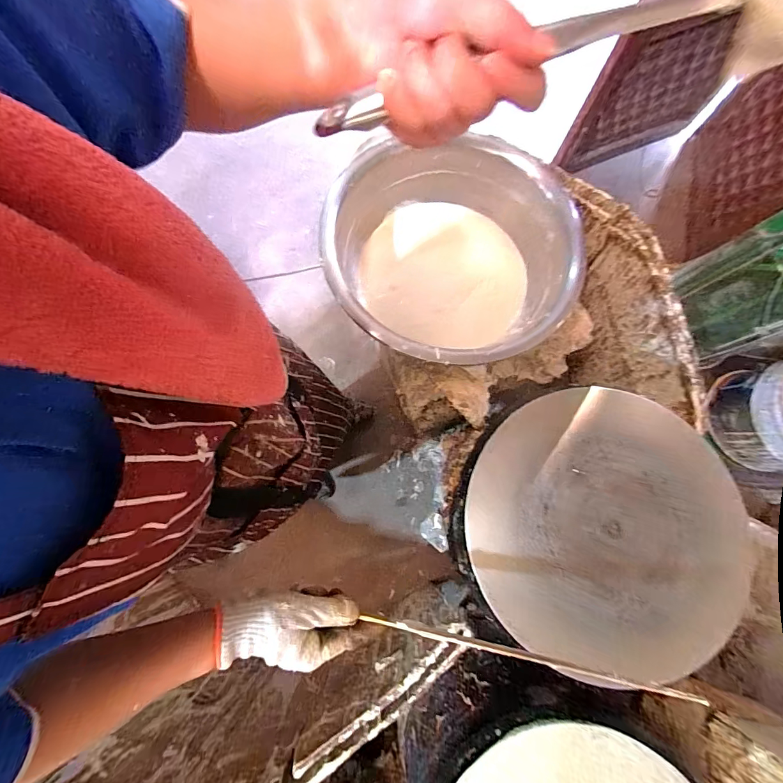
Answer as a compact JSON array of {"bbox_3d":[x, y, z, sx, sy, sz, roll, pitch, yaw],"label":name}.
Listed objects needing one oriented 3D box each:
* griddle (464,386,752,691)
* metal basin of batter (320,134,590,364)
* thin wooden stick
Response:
[{"bbox_3d":[0.292,0.178,0.509,0.358,0.019,0.362,0,77,-1],"label":"griddle"},{"bbox_3d":[0.118,-0.280,0.780,0.485,0.165,0.486,0,77,-1],"label":"metal basin of batter"},{"bbox_3d":[0.120,0.254,0.361,0.310,0.012,0.009,6,77,13],"label":"thin wooden stick"}]

